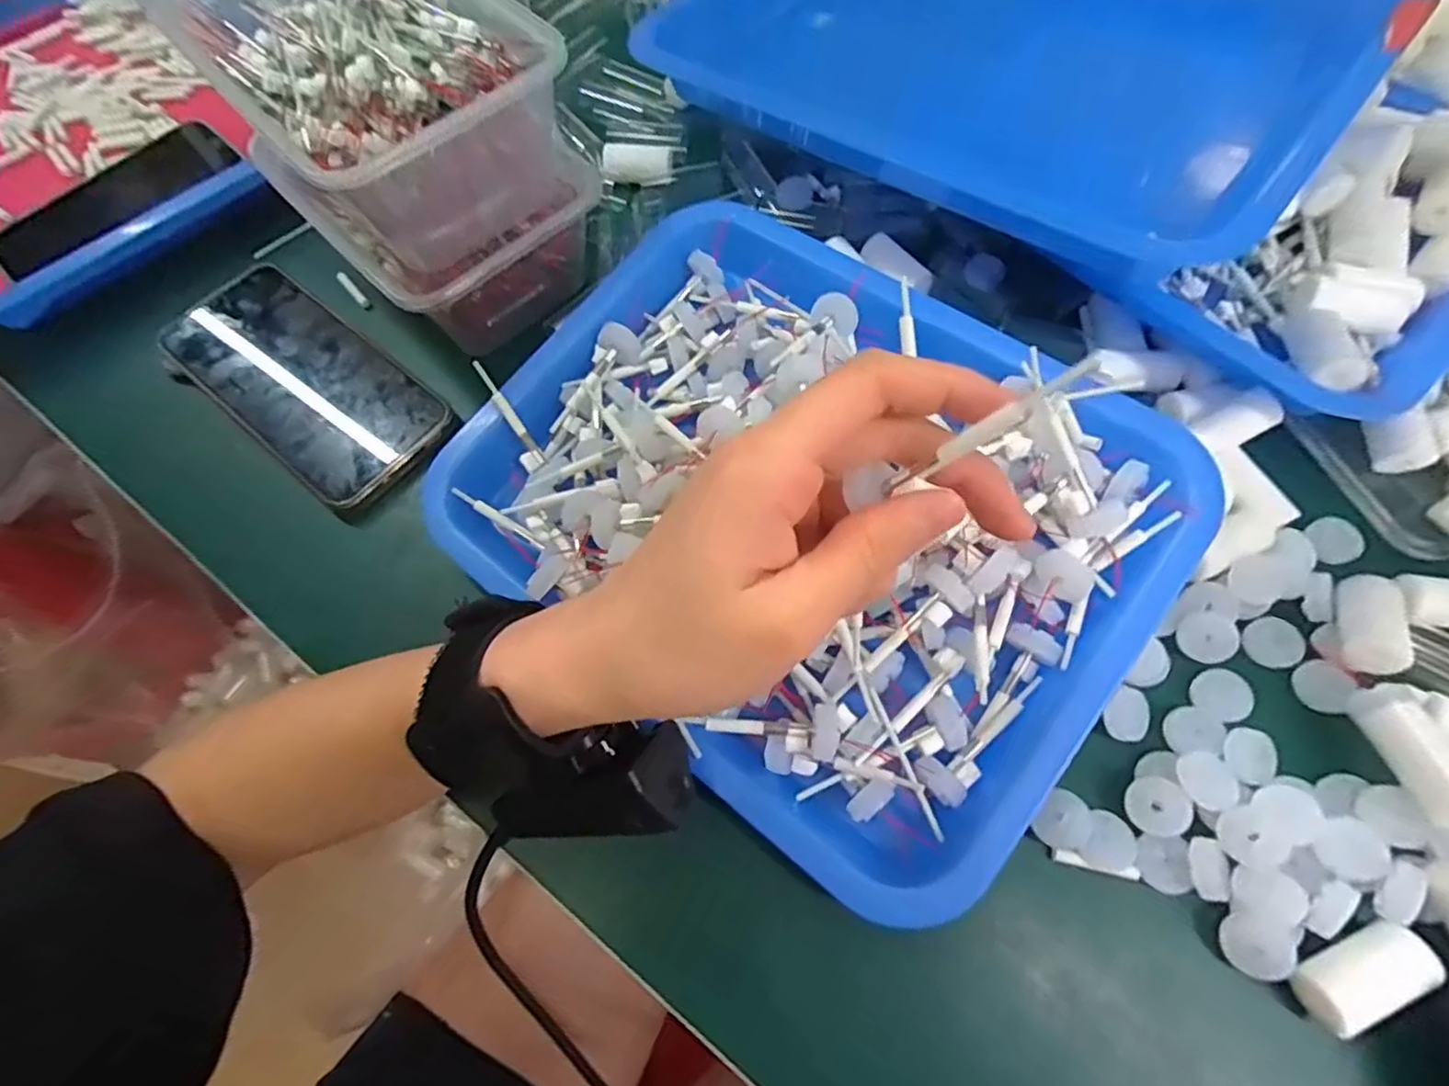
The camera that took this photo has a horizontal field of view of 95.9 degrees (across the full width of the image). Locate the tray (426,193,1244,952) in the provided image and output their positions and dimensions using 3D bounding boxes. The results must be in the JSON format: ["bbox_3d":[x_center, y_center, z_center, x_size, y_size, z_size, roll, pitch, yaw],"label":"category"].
[{"bbox_3d":[0.028,-0.020,0.282,0.289,0.057,0.223,38,74,17],"label":"tray"}]

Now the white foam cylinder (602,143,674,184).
[{"bbox_3d":[-0.055,-0.236,0.404,0.044,0.021,0.020,2,67,4],"label":"white foam cylinder"}]

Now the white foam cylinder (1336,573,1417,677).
[{"bbox_3d":[0.260,0.031,0.263,0.018,0.021,0.049,26,49,13],"label":"white foam cylinder"}]

